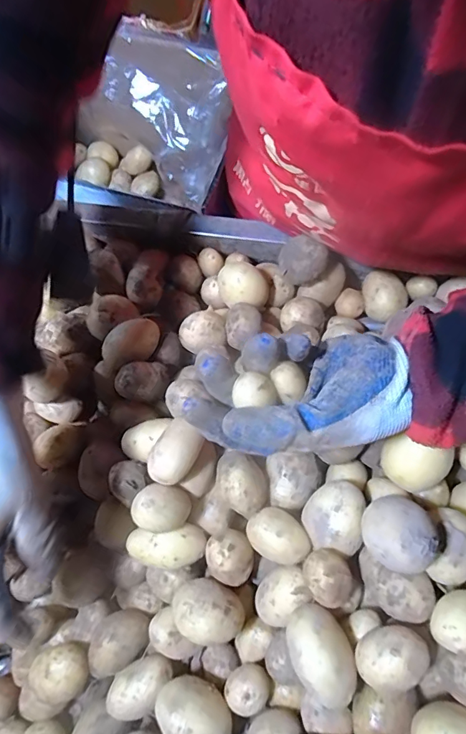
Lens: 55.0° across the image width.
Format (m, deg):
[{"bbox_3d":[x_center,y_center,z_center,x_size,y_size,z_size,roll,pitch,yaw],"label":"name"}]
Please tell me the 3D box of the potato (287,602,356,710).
[{"bbox_3d":[0.060,0.195,0.305,0.039,0.030,0.057,-27,44,-2],"label":"potato"}]

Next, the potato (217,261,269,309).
[{"bbox_3d":[0.010,-0.081,0.451,0.052,0.035,0.035,12,75,4],"label":"potato"}]

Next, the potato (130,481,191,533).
[{"bbox_3d":[-0.057,0.111,0.353,0.042,0.036,0.036,10,75,3],"label":"potato"}]

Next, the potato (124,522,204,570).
[{"bbox_3d":[-0.055,0.148,0.370,0.063,0.026,0.031,-7,75,-1],"label":"potato"}]

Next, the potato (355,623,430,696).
[{"bbox_3d":[0.104,0.191,0.297,0.043,0.036,0.032,-36,77,-8],"label":"potato"}]

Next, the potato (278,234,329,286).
[{"bbox_3d":[0.067,-0.105,0.441,0.047,0.043,0.031,35,78,10],"label":"potato"}]

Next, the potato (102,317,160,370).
[{"bbox_3d":[-0.096,-0.021,0.427,0.055,0.032,0.035,-27,76,-6],"label":"potato"}]

